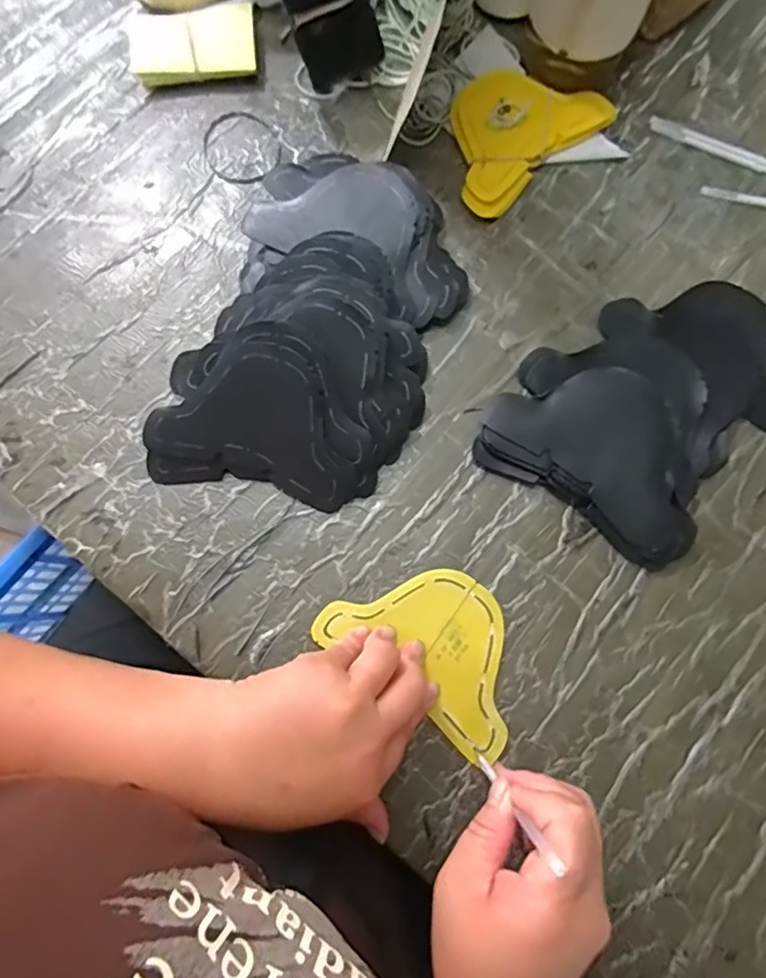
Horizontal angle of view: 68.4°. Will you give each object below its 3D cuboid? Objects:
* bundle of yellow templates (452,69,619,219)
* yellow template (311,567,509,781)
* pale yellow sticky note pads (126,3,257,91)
[{"bbox_3d":[0.100,-0.280,0.436,0.138,0.012,0.092,-41,82,-8],"label":"bundle of yellow templates"},{"bbox_3d":[0.034,0.096,0.356,0.134,0.004,0.087,36,79,8],"label":"yellow template"},{"bbox_3d":[-0.151,-0.348,0.442,0.098,0.019,0.064,-6,79,-2],"label":"pale yellow sticky note pads"}]

